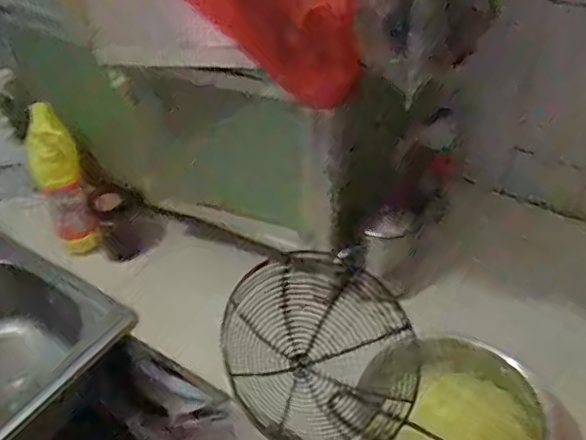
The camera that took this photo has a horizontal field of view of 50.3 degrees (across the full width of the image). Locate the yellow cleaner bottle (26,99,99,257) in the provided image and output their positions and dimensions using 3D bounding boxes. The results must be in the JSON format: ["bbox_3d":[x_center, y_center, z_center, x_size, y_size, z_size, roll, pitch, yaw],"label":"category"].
[{"bbox_3d":[-0.364,-0.058,0.981,0.074,0.240,0.064,-23,24,-28],"label":"yellow cleaner bottle"}]

